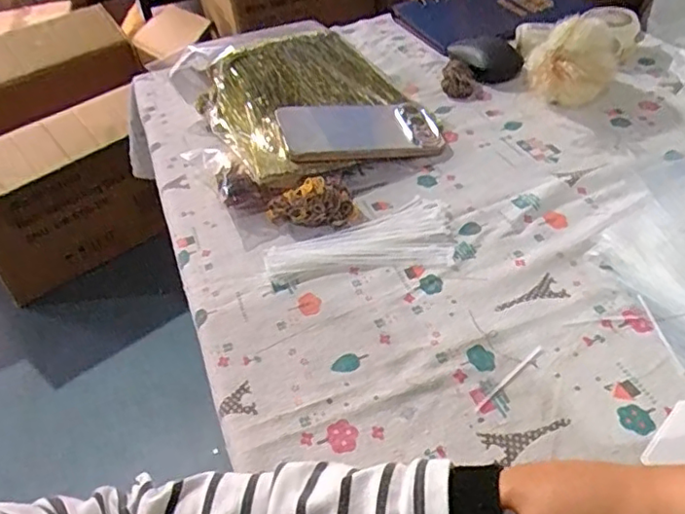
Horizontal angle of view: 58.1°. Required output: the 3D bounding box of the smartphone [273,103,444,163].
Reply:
[{"bbox_3d":[0.019,-0.121,0.592,0.155,0.011,0.080,-9,52,-18],"label":"smartphone"}]

